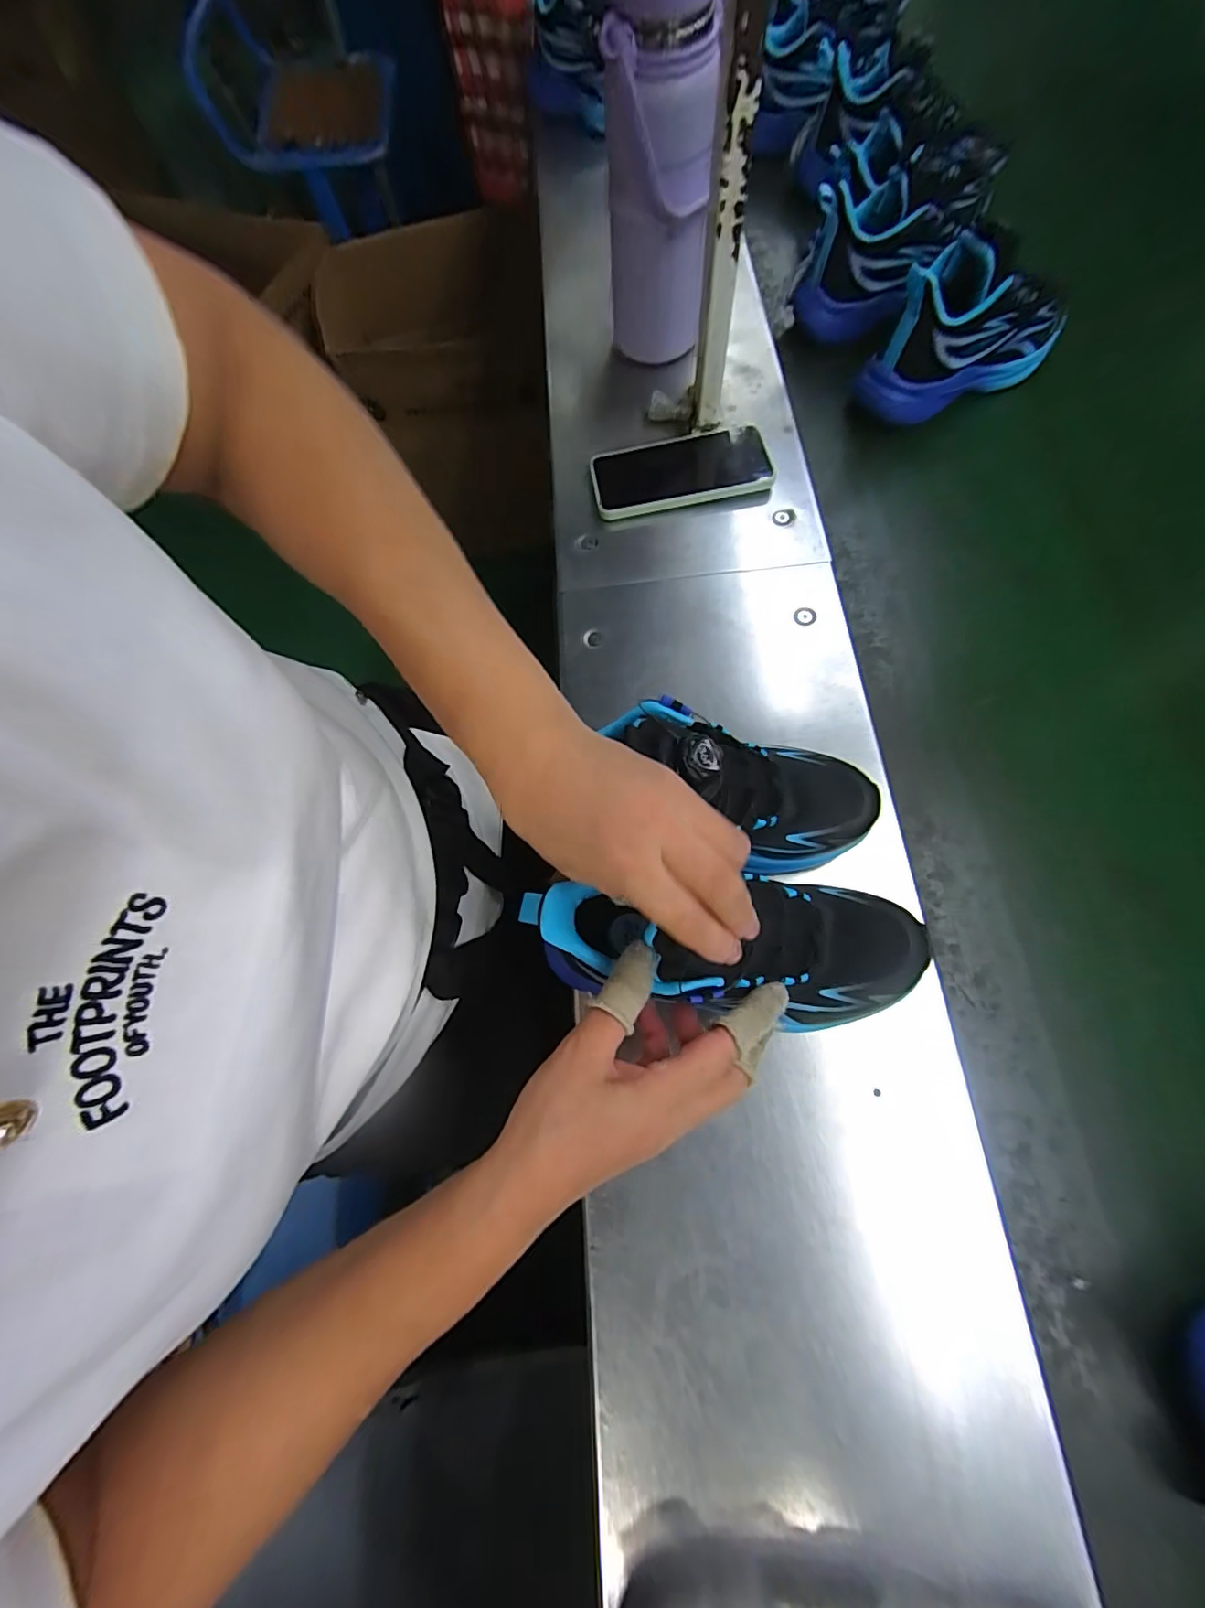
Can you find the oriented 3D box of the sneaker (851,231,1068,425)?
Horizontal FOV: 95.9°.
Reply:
[{"bbox_3d":[0.352,-0.448,0.518,0.195,0.122,0.073,-24,71,-4],"label":"sneaker"}]

